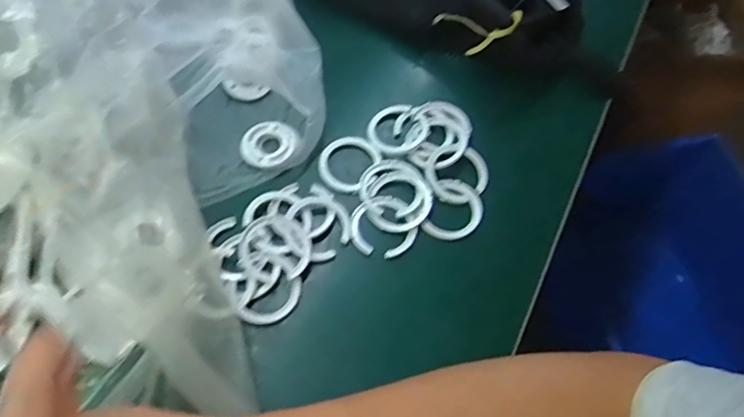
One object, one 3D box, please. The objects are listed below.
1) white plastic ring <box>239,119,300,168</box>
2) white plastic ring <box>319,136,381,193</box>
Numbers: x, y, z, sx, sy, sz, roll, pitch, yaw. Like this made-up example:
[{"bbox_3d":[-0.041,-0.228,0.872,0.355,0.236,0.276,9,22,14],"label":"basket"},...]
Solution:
[{"bbox_3d":[-0.085,-0.054,0.448,0.048,0.008,0.044,1,62,-2],"label":"white plastic ring"},{"bbox_3d":[-0.020,-0.039,0.450,0.044,0.004,0.053,30,65,13],"label":"white plastic ring"}]

